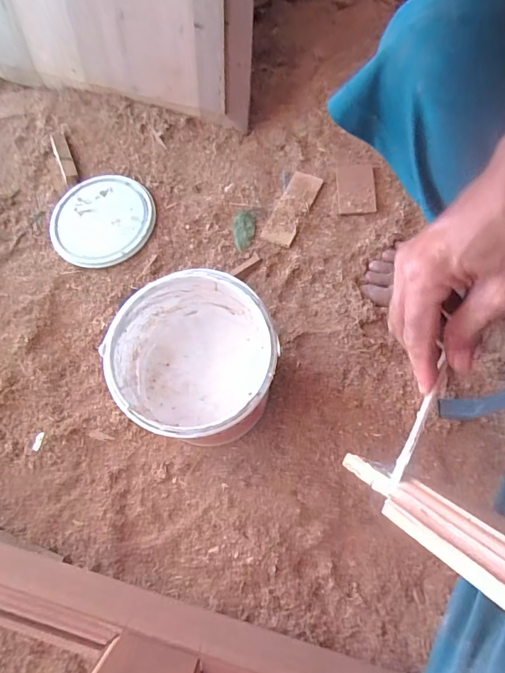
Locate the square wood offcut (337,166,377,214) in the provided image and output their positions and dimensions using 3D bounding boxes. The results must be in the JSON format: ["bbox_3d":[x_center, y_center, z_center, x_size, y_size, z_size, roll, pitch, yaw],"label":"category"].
[{"bbox_3d":[0.171,-0.244,0.688,0.059,0.013,0.087,-1,74,2],"label":"square wood offcut"}]

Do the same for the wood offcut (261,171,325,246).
[{"bbox_3d":[0.067,-0.215,0.689,0.050,0.010,0.135,25,77,9],"label":"wood offcut"}]

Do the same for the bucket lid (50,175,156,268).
[{"bbox_3d":[-0.252,-0.199,0.705,0.164,0.011,0.176,0,74,2],"label":"bucket lid"}]

